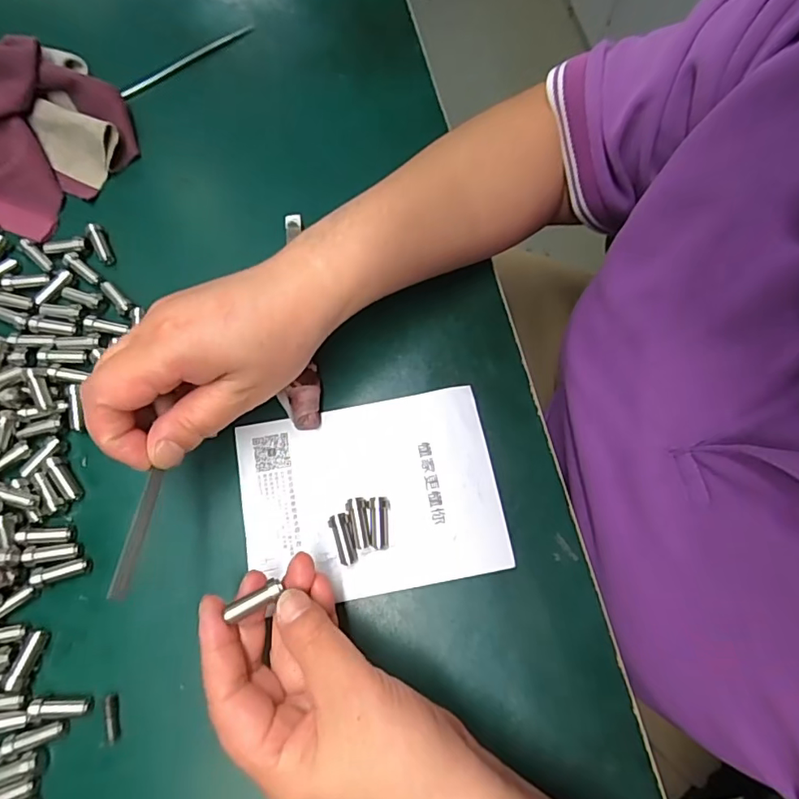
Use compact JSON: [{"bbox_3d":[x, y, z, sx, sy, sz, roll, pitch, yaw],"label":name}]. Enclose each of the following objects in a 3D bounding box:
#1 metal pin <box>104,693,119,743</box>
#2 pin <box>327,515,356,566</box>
[{"bbox_3d":[-0.143,0.158,0.255,0.006,0.005,0.021,-17,75,-5],"label":"metal pin"},{"bbox_3d":[-0.030,0.075,0.277,0.011,0.008,0.026,-12,74,-4],"label":"pin"}]

